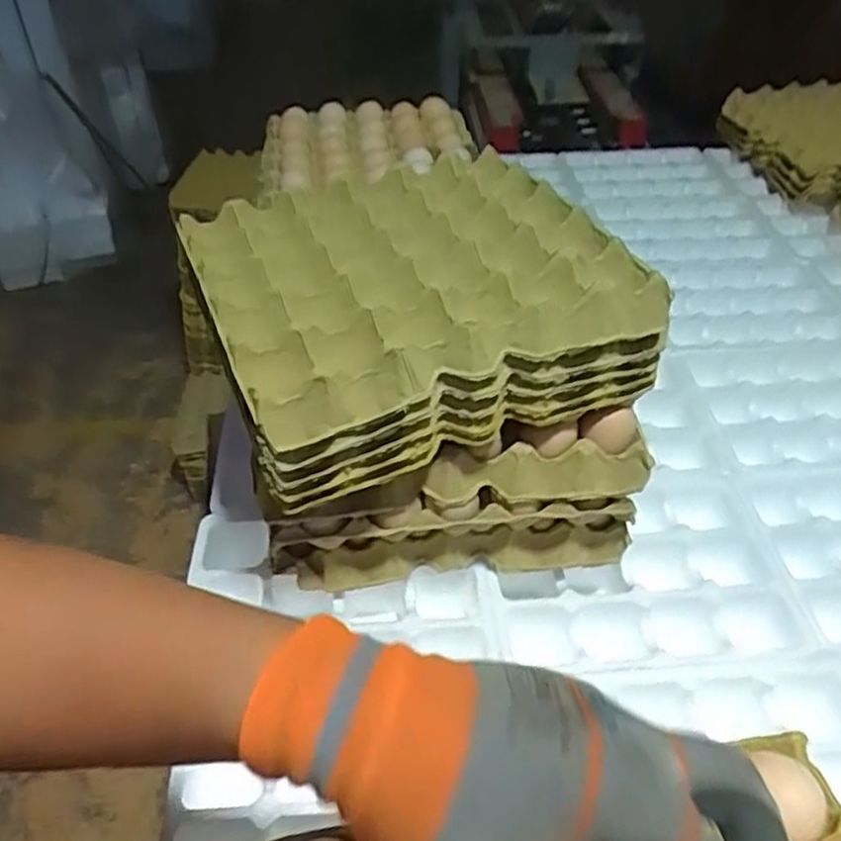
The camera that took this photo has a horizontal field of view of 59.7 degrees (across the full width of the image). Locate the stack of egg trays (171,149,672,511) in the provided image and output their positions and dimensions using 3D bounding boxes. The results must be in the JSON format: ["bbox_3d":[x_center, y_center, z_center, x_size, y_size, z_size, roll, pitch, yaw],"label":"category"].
[{"bbox_3d":[-0.008,-0.091,0.549,0.280,0.087,0.246,-15,44,-17],"label":"stack of egg trays"}]

